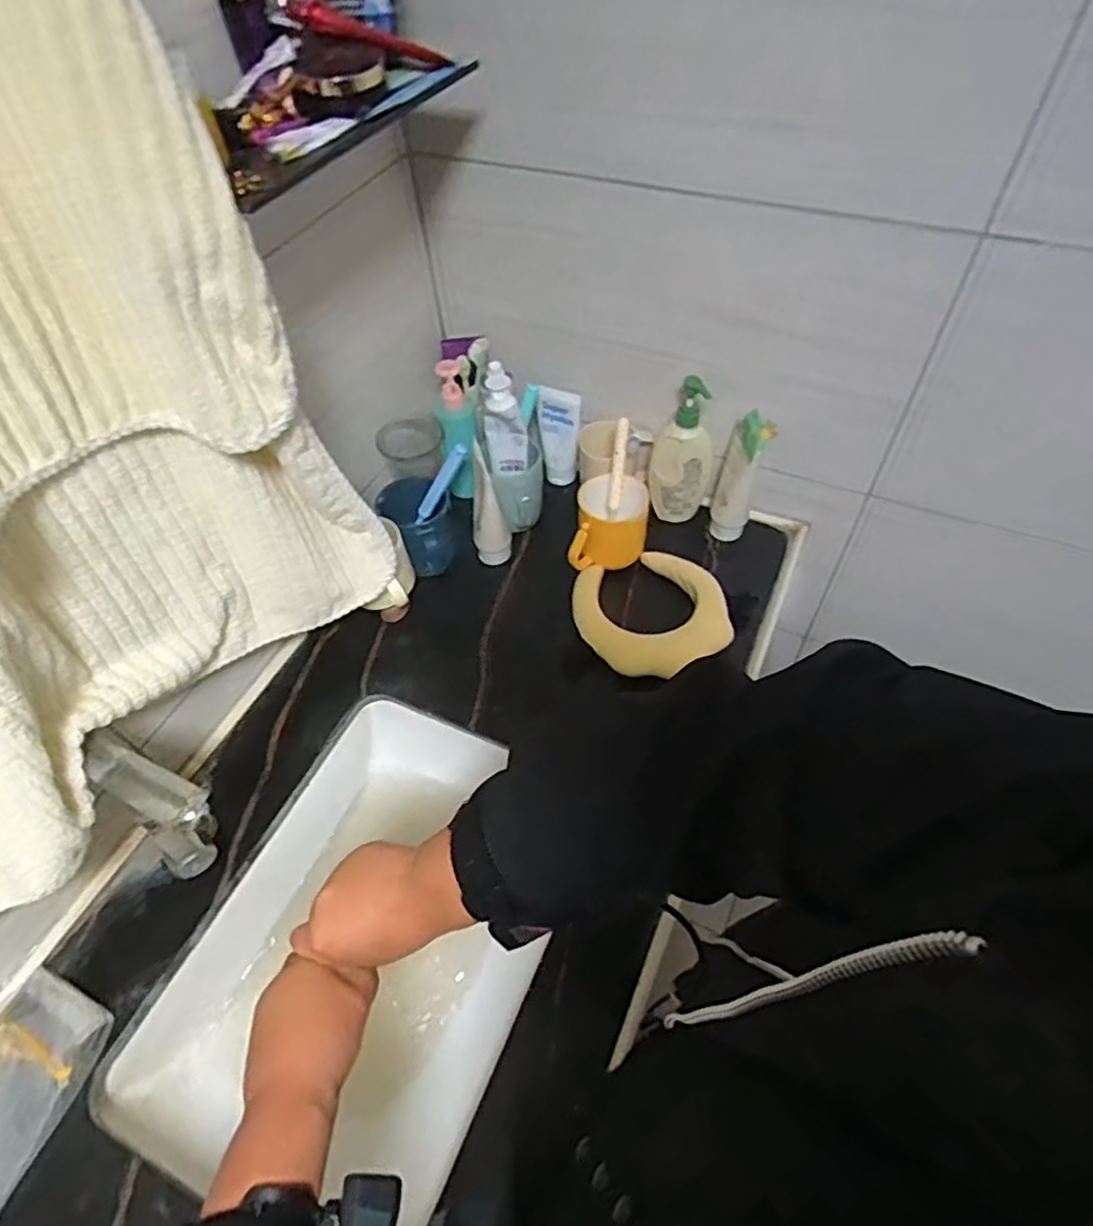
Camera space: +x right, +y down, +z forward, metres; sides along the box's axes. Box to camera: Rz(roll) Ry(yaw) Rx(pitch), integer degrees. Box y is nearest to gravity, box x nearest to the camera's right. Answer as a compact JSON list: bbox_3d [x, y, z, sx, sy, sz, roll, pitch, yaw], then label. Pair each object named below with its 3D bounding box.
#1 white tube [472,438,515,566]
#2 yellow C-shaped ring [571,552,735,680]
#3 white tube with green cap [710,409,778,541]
[{"bbox_3d":[-0.070,-0.126,0.840,0.045,0.150,0.062,-8,53,-2],"label":"white tube"},{"bbox_3d":[0.119,0.000,0.803,0.158,0.043,0.170,-2,53,3],"label":"yellow C-shaped ring"},{"bbox_3d":[0.230,-0.163,0.828,0.055,0.169,0.068,17,56,16],"label":"white tube with green cap"}]

